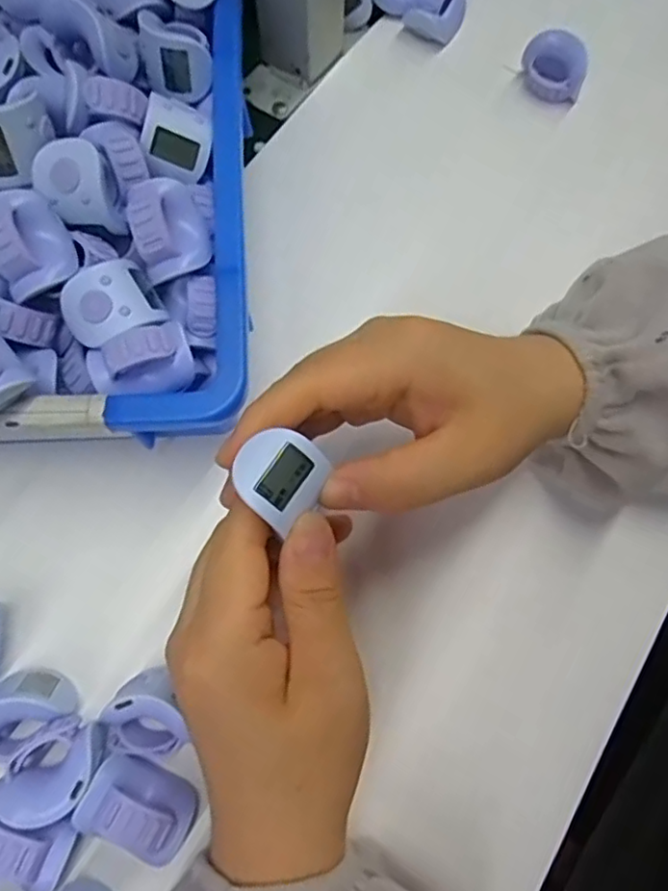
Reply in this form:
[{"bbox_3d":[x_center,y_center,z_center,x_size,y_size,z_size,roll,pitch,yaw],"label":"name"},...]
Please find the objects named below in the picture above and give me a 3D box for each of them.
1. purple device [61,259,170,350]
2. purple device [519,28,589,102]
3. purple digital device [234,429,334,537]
[{"bbox_3d":[-0.092,-0.056,0.265,0.038,0.021,0.033,-30,73,-11],"label":"purple device"},{"bbox_3d":[0.132,-0.226,0.379,0.038,0.028,0.022,19,71,6],"label":"purple device"},{"bbox_3d":[-0.019,0.011,0.217,0.027,0.014,0.030,45,69,-14],"label":"purple digital device"}]

